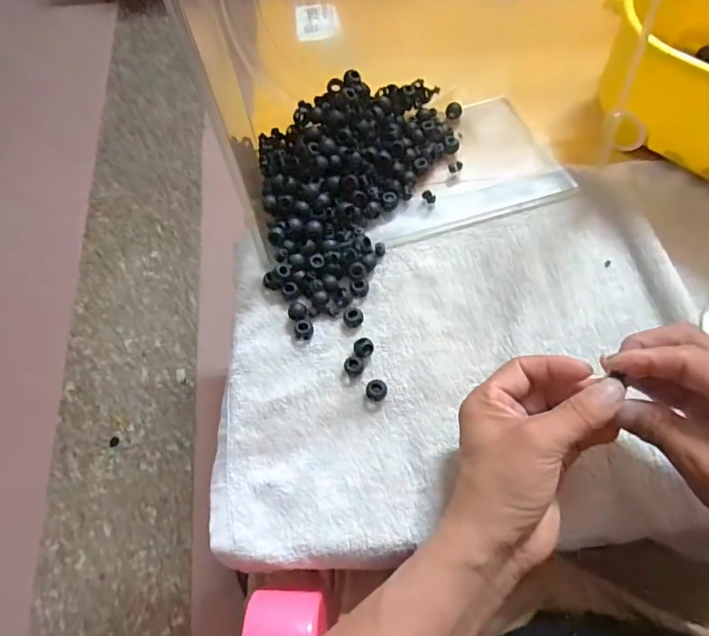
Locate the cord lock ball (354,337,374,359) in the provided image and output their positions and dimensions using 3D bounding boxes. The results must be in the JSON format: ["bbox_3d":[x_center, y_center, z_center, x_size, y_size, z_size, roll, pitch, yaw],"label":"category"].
[{"bbox_3d":[0.007,0.025,0.406,0.015,0.013,0.016,-1,64,2],"label":"cord lock ball"}]

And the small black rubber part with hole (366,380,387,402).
[{"bbox_3d":[0.017,0.054,0.387,0.015,0.013,0.013,3,64,4],"label":"small black rubber part with hole"}]

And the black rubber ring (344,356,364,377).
[{"bbox_3d":[0.000,0.037,0.396,0.014,0.012,0.012,-1,64,2],"label":"black rubber ring"}]

